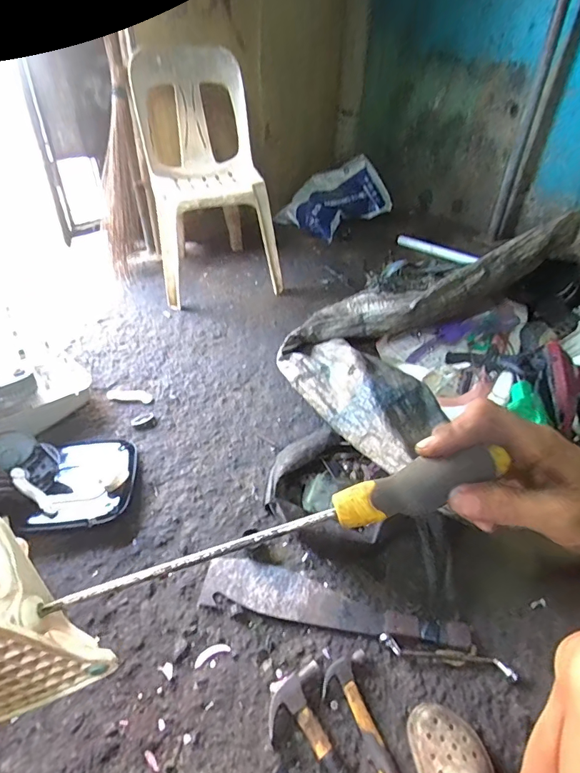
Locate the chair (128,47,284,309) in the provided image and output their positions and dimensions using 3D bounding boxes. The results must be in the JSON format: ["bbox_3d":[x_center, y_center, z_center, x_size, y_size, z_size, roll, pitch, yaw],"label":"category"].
[{"bbox_3d":[-0.293,-0.749,1.585,0.430,0.705,0.492,-12,43,-16],"label":"chair"}]

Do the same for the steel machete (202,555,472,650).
[{"bbox_3d":[0.082,0.432,0.875,0.521,0.023,0.097,6,45,9],"label":"steel machete"}]

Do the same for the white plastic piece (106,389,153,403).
[{"bbox_3d":[-0.480,0.025,1.304,0.139,0.008,0.047,7,41,5],"label":"white plastic piece"}]

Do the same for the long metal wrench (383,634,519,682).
[{"bbox_3d":[0.290,0.498,0.805,0.242,0.013,0.030,7,45,10],"label":"long metal wrench"}]

